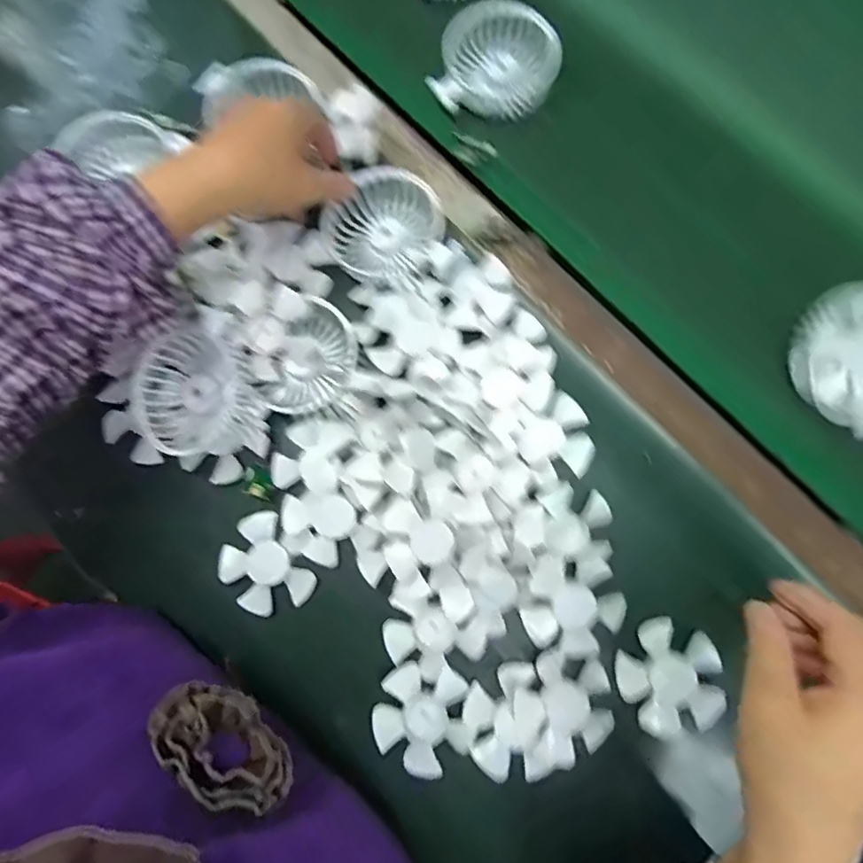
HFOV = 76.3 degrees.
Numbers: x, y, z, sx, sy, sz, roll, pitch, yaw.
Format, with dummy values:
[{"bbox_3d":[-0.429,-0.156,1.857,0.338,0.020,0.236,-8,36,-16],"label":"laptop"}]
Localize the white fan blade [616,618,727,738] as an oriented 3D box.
[{"bbox_3d":[0.163,0.167,0.376,0.068,0.011,0.071,0,79,2],"label":"white fan blade"}]

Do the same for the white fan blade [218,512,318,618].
[{"bbox_3d":[-0.118,0.098,0.400,0.070,0.007,0.066,0,79,2],"label":"white fan blade"}]

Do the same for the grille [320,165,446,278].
[{"bbox_3d":[-0.035,-0.161,0.436,0.082,0.034,0.082,0,77,0],"label":"grille"}]

